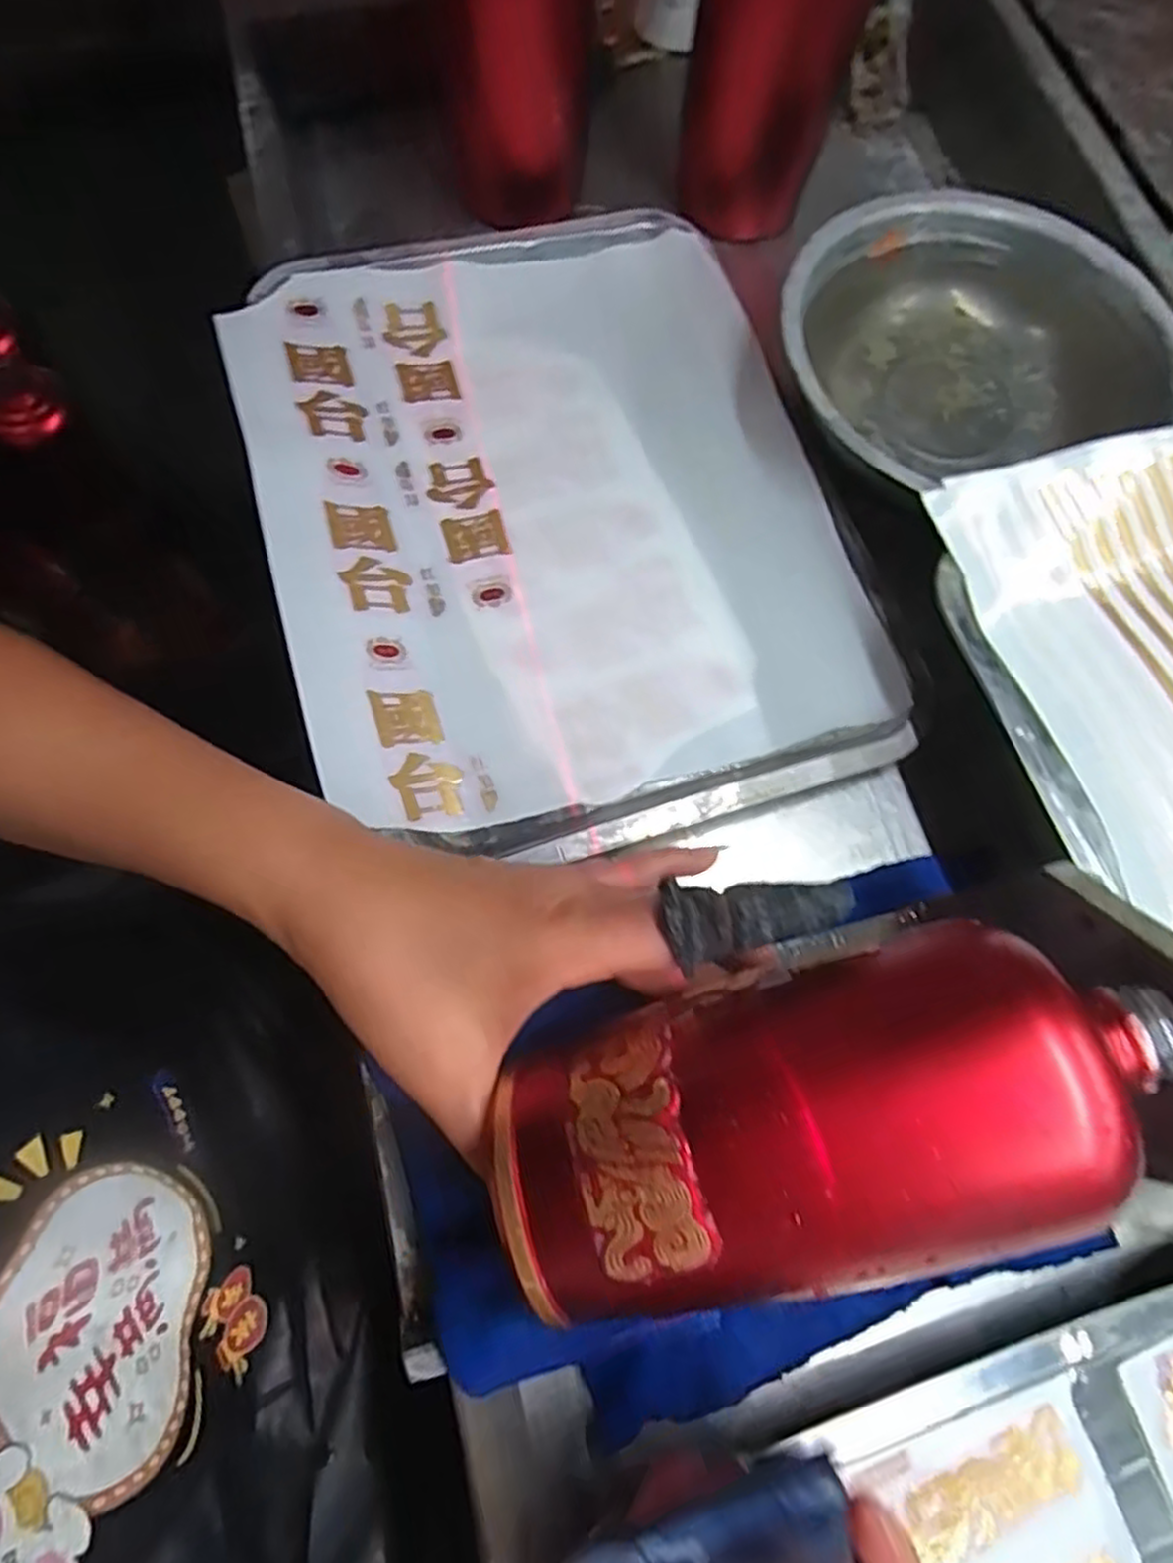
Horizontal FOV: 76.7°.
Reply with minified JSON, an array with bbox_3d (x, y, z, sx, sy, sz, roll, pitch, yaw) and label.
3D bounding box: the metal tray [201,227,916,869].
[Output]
[{"bbox_3d":[-0.015,-0.134,0.364,0.261,0.047,0.342,-18,74,-5],"label":"metal tray"}]

